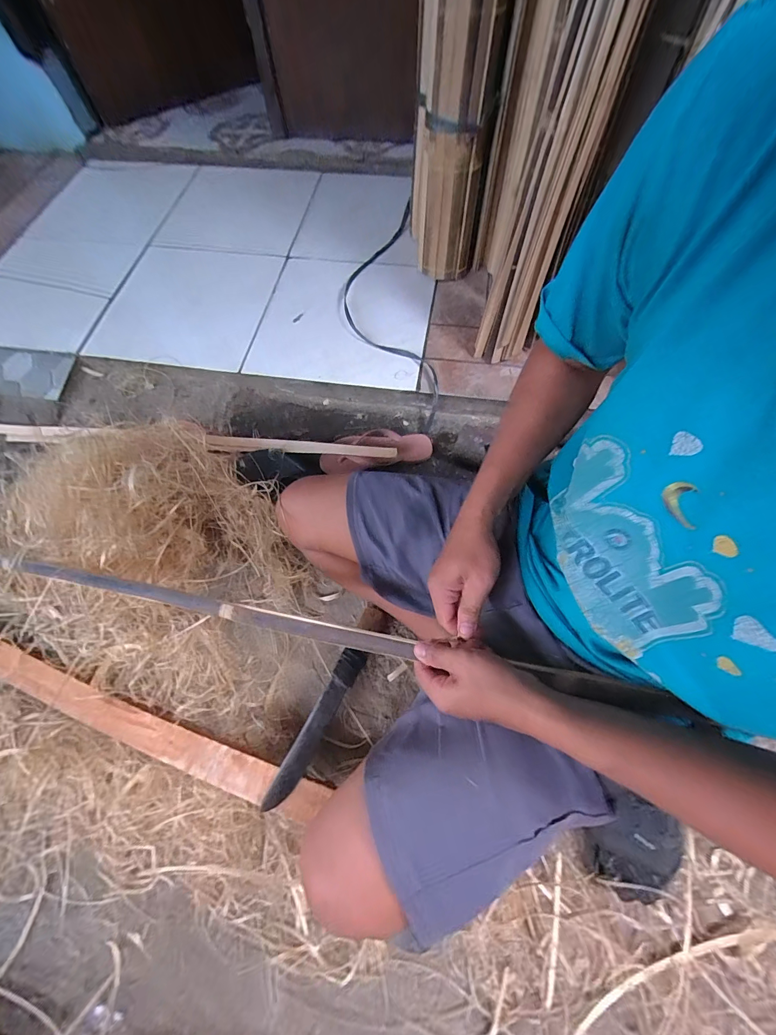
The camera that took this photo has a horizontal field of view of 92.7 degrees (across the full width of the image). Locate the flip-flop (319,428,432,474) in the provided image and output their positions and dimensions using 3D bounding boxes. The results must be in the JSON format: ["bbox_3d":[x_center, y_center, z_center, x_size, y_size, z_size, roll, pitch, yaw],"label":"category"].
[{"bbox_3d":[-0.026,-0.147,0.782,0.236,0.033,0.094,-9,67,-2],"label":"flip-flop"}]

